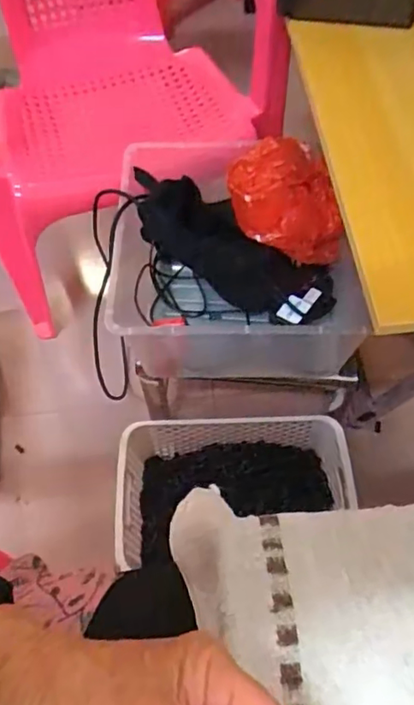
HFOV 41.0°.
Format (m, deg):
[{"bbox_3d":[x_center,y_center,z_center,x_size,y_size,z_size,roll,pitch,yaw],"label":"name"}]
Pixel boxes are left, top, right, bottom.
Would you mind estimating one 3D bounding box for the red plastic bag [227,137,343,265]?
[{"bbox_3d":[0.094,-0.185,0.699,0.133,0.104,0.112,-8,59,-2],"label":"red plastic bag"}]

